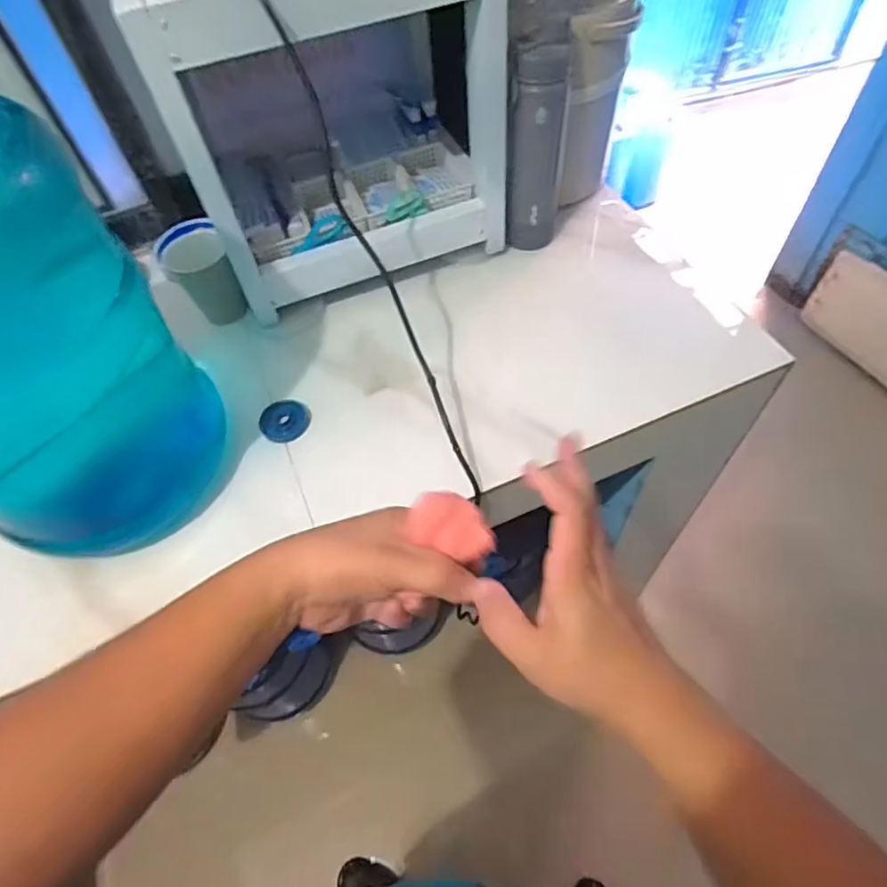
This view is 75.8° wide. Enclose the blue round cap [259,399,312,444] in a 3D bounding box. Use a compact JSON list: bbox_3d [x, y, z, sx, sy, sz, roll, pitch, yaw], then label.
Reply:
[{"bbox_3d":[-0.188,-0.028,0.680,0.056,0.012,0.056,-2,56,3],"label":"blue round cap"}]

